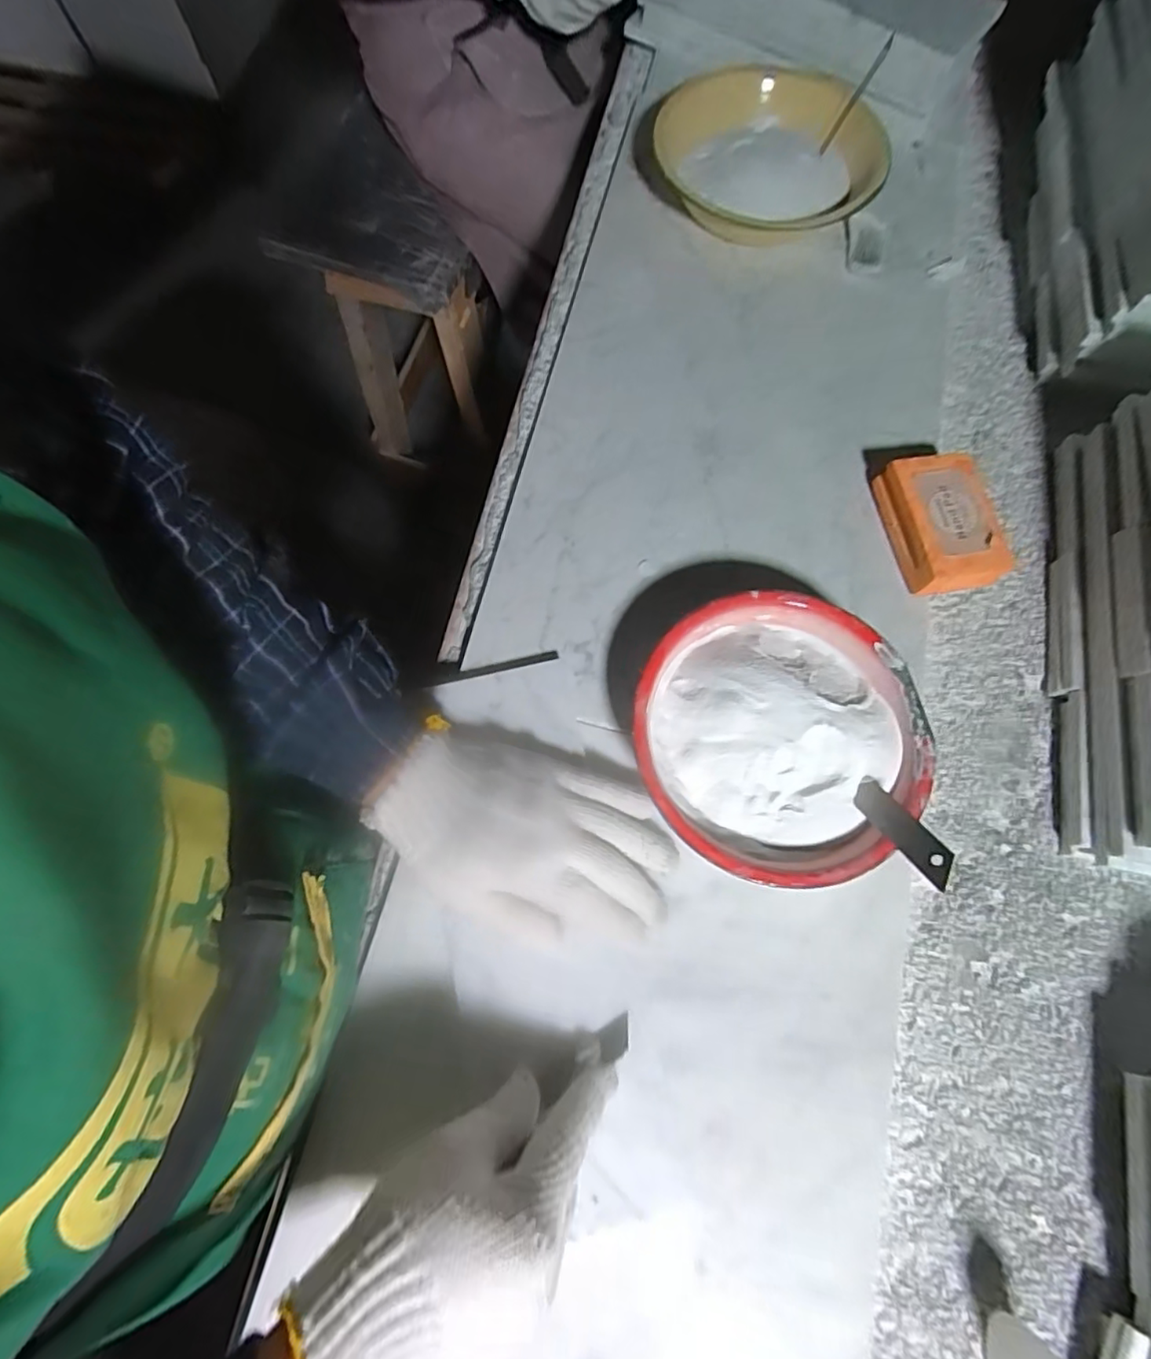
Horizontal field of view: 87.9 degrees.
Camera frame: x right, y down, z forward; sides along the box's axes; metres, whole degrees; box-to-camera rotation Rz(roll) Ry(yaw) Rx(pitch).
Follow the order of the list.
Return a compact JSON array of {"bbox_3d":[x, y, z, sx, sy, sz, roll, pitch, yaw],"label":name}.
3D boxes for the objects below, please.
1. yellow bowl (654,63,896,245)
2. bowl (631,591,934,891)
[{"bbox_3d":[0.161,-0.449,0.511,0.180,0.054,0.194,1,73,-2],"label":"yellow bowl"},{"bbox_3d":[0.115,0.035,0.362,0.157,0.053,0.158,1,73,-2],"label":"bowl"}]

